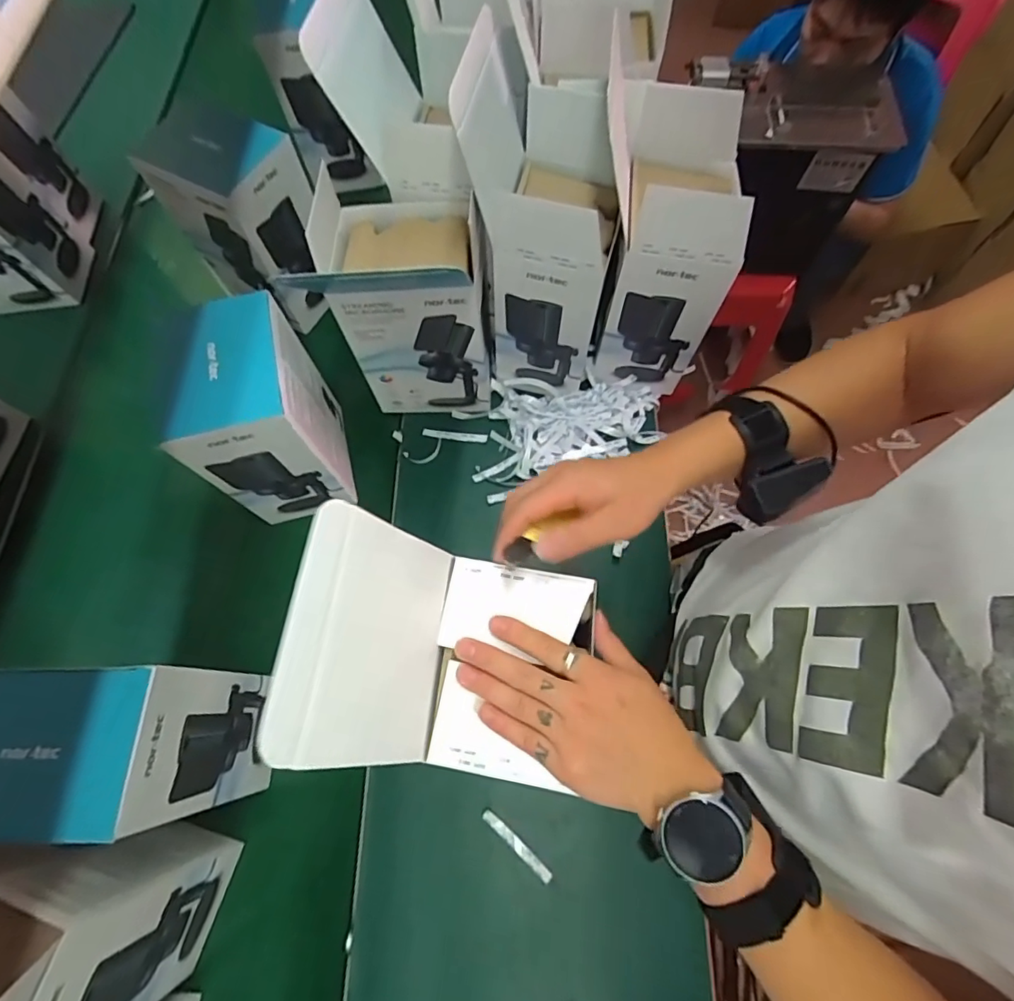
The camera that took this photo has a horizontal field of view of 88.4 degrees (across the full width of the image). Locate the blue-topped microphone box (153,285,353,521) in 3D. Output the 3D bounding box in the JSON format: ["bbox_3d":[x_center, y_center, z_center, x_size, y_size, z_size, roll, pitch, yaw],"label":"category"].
[{"bbox_3d":[-0.268,-0.093,0.587,0.112,0.221,0.149,-13,69,-2],"label":"blue-topped microphone box"}]

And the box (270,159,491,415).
[{"bbox_3d":[-0.099,-0.217,0.637,0.154,0.236,0.136,-1,69,3],"label":"box"}]

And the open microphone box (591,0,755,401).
[{"bbox_3d":[0.174,-0.282,0.616,0.140,0.288,0.156,5,69,5],"label":"open microphone box"}]

